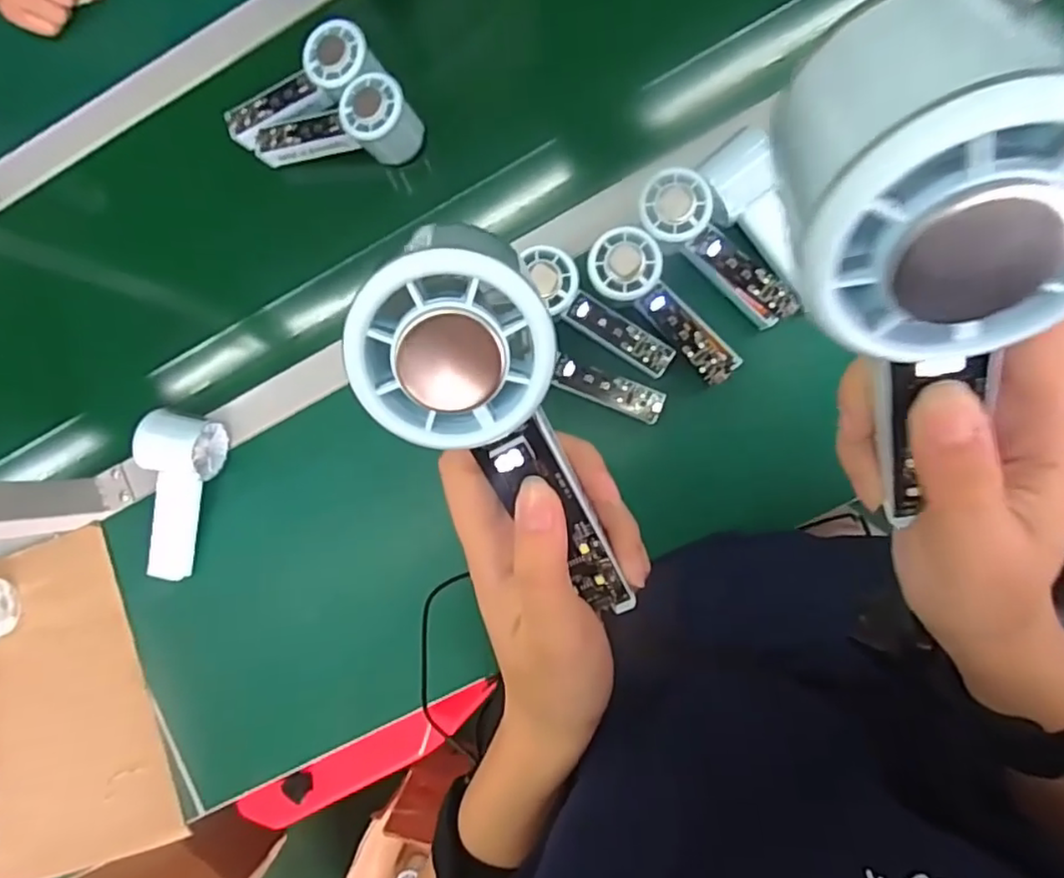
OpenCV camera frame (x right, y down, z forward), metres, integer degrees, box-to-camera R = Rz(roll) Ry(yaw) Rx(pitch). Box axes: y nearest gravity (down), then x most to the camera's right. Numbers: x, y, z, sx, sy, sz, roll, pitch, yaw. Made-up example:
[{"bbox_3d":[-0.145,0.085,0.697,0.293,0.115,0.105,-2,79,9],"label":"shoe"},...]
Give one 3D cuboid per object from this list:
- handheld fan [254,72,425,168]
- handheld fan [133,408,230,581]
[{"bbox_3d":[-0.172,-0.279,0.565,0.160,0.058,0.059,0,89,8],"label":"handheld fan"},{"bbox_3d":[-0.319,0.051,0.576,0.063,0.052,0.148,5,89,8],"label":"handheld fan"}]

